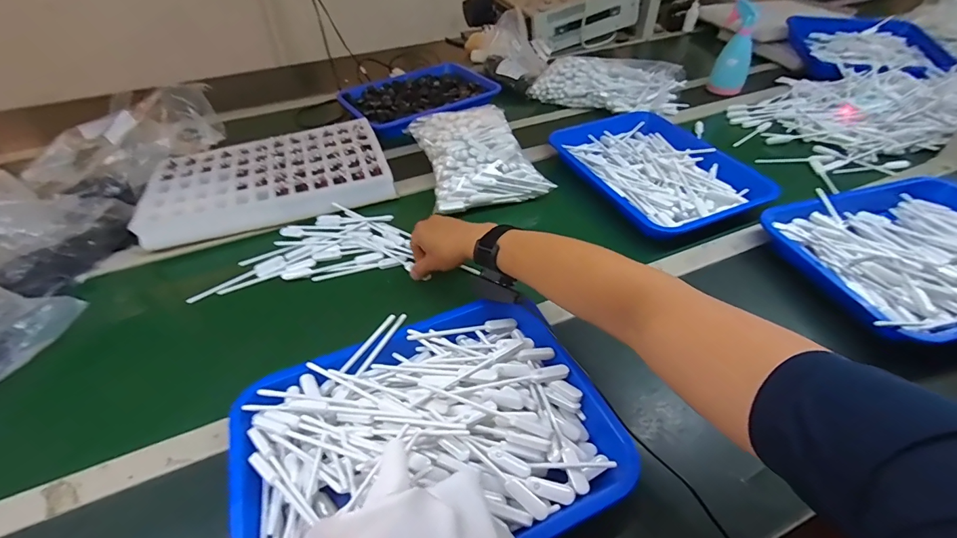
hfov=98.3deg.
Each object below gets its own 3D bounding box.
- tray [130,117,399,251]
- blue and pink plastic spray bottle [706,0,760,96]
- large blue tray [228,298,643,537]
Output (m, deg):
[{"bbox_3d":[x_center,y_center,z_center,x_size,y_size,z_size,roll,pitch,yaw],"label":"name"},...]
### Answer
[{"bbox_3d":[-0.399,-0.177,0.801,0.425,0.042,0.273,-17,47,-15],"label":"tray"},{"bbox_3d":[0.654,-0.557,1.044,0.090,0.193,0.075,21,49,21],"label":"blue and pink plastic spray bottle"},{"bbox_3d":[-0.055,0.168,0.427,0.368,0.038,0.269,-18,47,-16],"label":"large blue tray"}]

